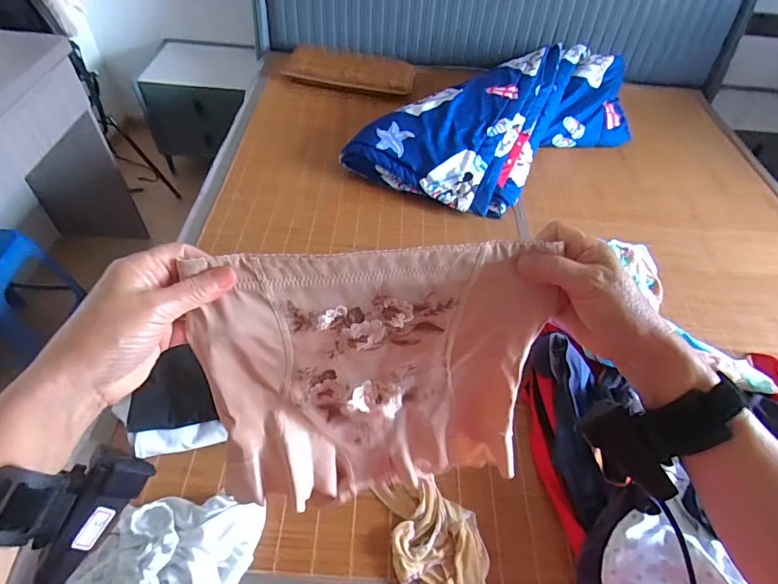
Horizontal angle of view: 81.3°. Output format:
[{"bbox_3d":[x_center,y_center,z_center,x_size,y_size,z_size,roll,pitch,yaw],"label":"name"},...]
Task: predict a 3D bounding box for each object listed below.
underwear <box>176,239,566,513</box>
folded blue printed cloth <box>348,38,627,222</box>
[{"bbox_3d":[-0.009,0.095,0.423,0.273,0.304,0.083,-5,51,-9],"label":"underwear"},{"bbox_3d":[0.432,-0.545,1.477,1.111,0.185,0.460,-27,58,-25],"label":"folded blue printed cloth"}]

